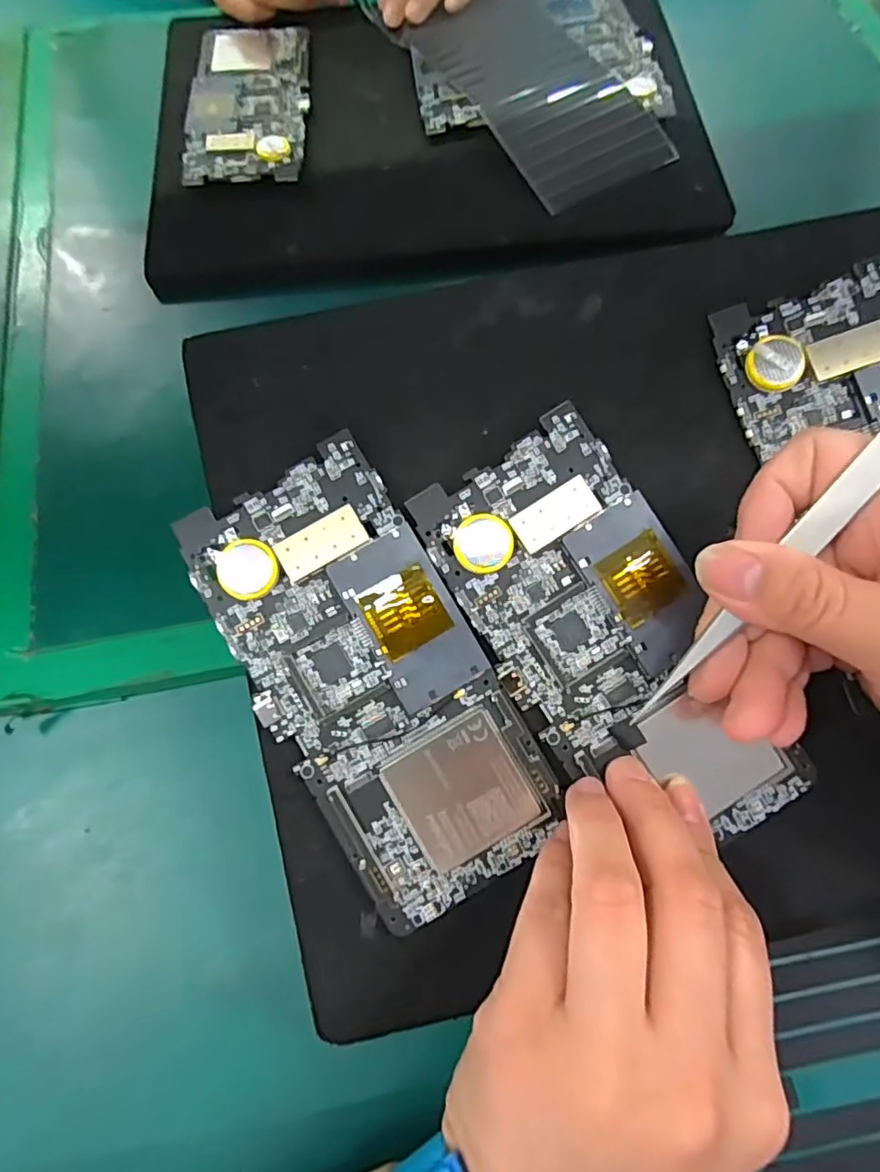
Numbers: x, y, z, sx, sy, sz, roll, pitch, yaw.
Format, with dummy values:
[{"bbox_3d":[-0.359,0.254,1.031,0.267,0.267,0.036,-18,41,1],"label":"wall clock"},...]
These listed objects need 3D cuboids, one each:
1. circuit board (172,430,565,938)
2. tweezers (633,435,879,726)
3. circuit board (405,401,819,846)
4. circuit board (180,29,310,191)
[{"bbox_3d":[-0.022,0.031,0.204,0.073,0.005,0.151,-30,88,-3],"label":"circuit board"},{"bbox_3d":[0.099,-0.004,0.179,0.012,0.004,0.121,41,111,14],"label":"tweezers"},{"bbox_3d":[0.058,0.020,0.212,0.071,0.010,0.152,-32,88,-1],"label":"circuit board"},{"bbox_3d":[-0.119,-0.305,0.382,0.071,0.009,0.143,-4,69,-1],"label":"circuit board"}]

